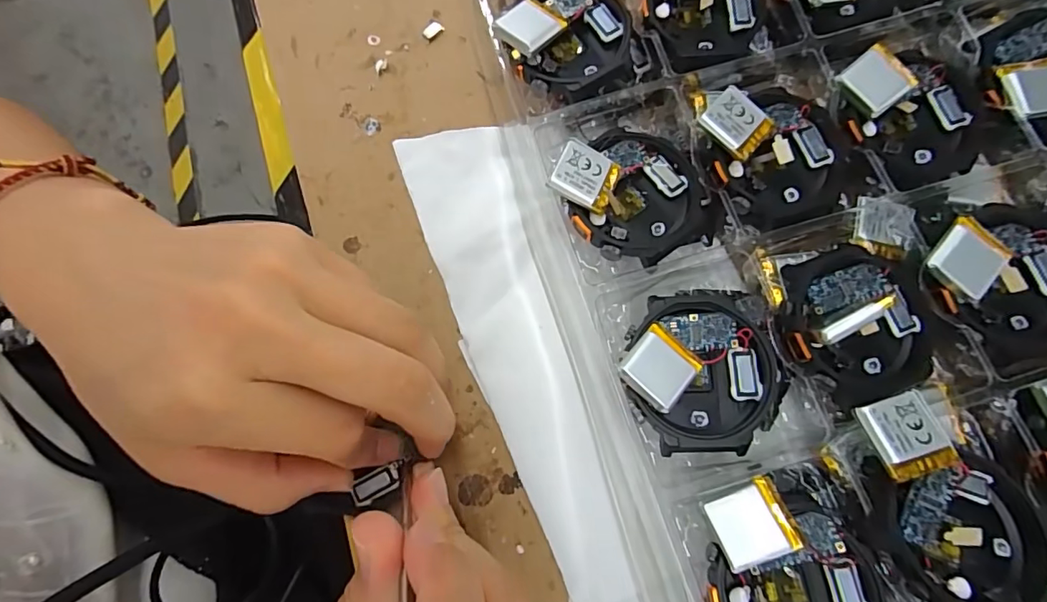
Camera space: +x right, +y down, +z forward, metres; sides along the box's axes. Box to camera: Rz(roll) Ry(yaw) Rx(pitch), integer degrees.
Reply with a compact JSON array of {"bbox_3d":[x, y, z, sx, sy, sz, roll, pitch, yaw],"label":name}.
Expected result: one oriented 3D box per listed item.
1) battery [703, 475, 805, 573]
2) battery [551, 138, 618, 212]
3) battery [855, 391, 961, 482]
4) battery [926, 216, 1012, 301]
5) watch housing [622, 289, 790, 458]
[{"bbox_3d":[0.069,0.068,0.156,0.023,0.004,0.021,-22,57,4],"label":"battery"},{"bbox_3d":[0.022,-0.045,0.186,0.023,0.005,0.021,27,79,-8],"label":"battery"},{"bbox_3d":[0.117,0.041,0.157,0.021,0.004,0.023,-15,66,-2],"label":"battery"},{"bbox_3d":[0.153,-0.015,0.177,0.021,0.004,0.022,40,90,2],"label":"battery"},{"bbox_3d":[0.062,0.023,0.175,0.050,0.011,0.053,-3,77,-1],"label":"watch housing"}]

